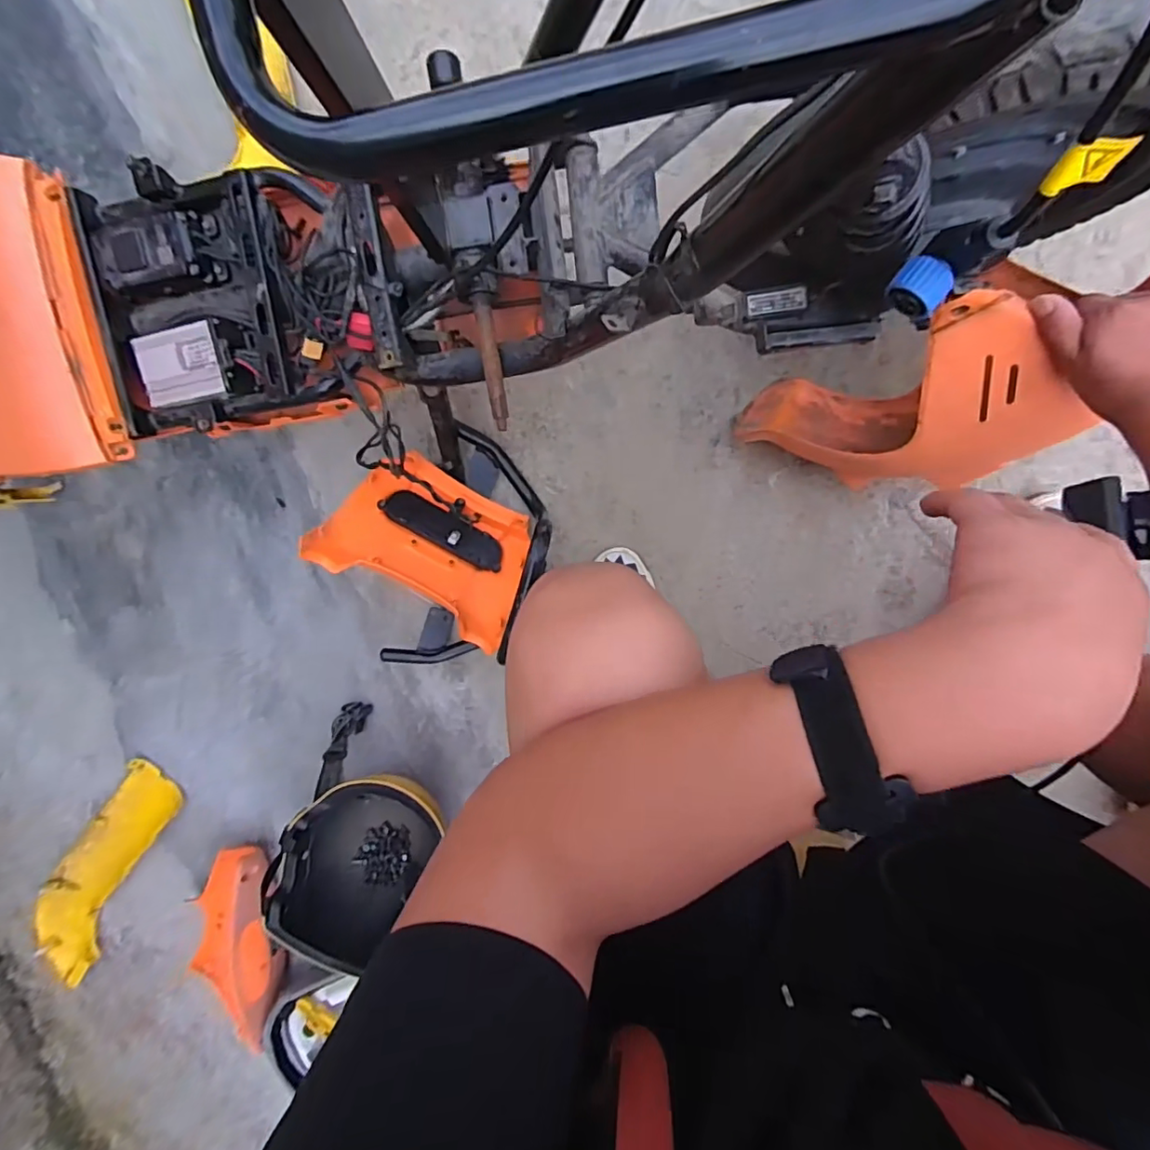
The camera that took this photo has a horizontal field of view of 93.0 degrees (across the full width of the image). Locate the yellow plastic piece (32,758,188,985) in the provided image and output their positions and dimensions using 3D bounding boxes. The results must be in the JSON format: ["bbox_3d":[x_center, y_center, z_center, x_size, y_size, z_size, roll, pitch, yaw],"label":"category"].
[{"bbox_3d":[-0.768,0.478,0.880,0.125,0.048,0.407,33,99,0],"label":"yellow plastic piece"}]

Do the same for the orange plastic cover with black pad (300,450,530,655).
[{"bbox_3d":[-0.170,-0.042,0.677,0.253,0.081,0.181,32,72,-23],"label":"orange plastic cover with black pad"}]

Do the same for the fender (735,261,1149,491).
[{"bbox_3d":[0.407,-0.216,0.537,0.211,0.470,0.178,-31,95,-30],"label":"fender"}]

